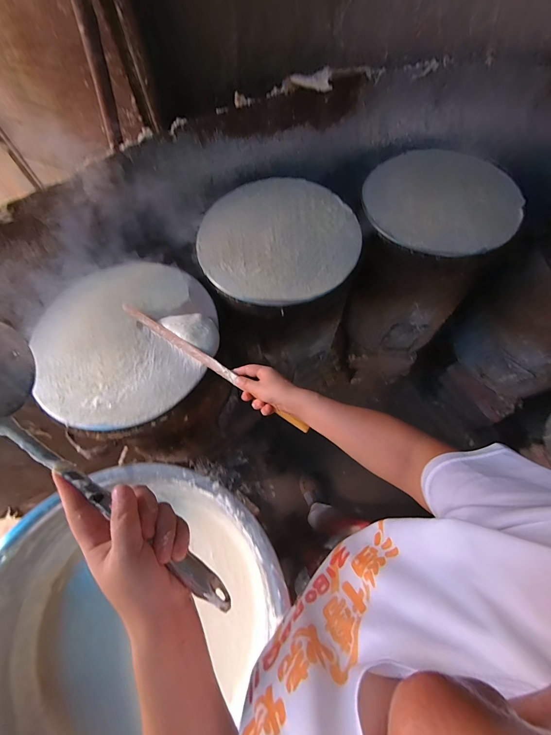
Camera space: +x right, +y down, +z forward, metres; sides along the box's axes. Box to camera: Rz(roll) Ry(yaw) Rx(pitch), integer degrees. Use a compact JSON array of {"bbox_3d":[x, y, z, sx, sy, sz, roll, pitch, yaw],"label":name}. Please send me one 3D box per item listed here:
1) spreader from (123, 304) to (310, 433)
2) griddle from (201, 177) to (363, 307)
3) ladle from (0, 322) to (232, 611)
[{"bbox_3d":[-0.123,-0.008,0.573,0.431,0.024,0.015,33,70,12],"label":"spreader"},{"bbox_3d":[0.005,-0.312,0.715,0.359,0.039,0.385,0,67,0],"label":"griddle"},{"bbox_3d":[-0.163,0.092,0.267,0.332,0.087,0.069,45,73,1],"label":"ladle"}]

